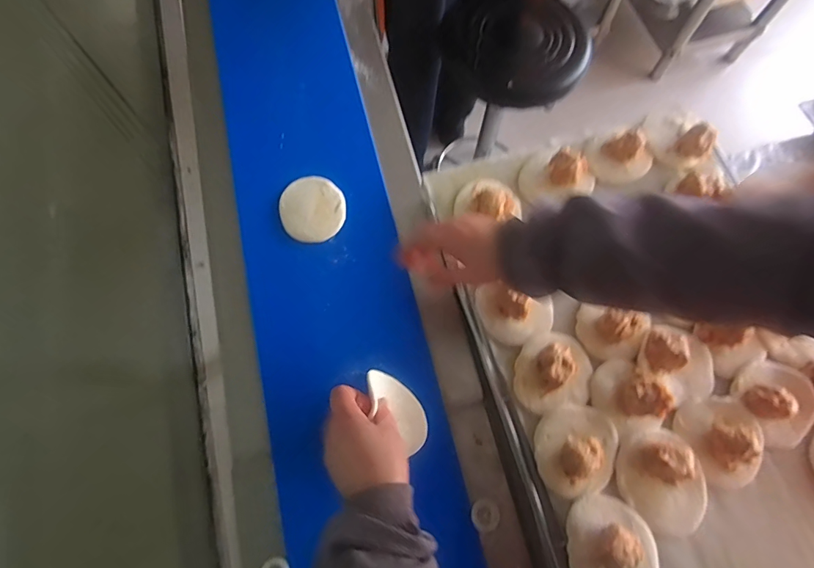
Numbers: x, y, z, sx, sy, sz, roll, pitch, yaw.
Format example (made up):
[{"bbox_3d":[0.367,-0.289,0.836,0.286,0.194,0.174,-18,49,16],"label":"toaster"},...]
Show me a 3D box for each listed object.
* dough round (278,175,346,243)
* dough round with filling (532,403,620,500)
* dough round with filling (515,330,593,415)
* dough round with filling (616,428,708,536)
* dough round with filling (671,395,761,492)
[{"bbox_3d":[-0.127,-0.102,0.590,0.085,0.008,0.096,-6,70,-3],"label":"dough round"},{"bbox_3d":[0.178,0.171,0.457,0.083,0.039,0.088,0,70,0],"label":"dough round with filling"},{"bbox_3d":[0.162,0.093,0.486,0.086,0.033,0.080,0,70,0],"label":"dough round with filling"},{"bbox_3d":[0.264,0.200,0.446,0.088,0.040,0.100,-37,75,-13],"label":"dough round with filling"},{"bbox_3d":[0.337,0.160,0.463,0.076,0.041,0.087,-28,73,-10],"label":"dough round with filling"}]

